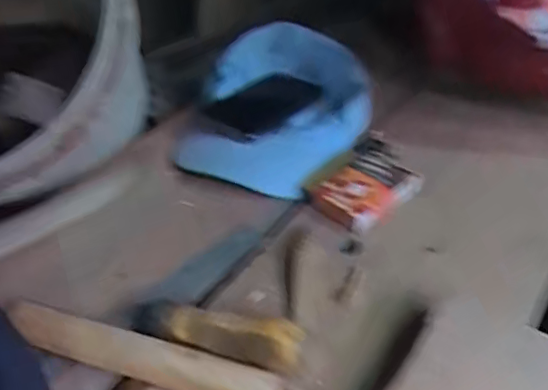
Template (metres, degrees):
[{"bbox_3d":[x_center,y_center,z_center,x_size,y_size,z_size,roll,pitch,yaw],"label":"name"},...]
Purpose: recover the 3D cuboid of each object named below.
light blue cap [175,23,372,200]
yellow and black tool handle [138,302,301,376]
[{"bbox_3d":[0.004,-0.104,0.594,0.181,0.061,0.212,11,43,14],"label":"light blue cap"},{"bbox_3d":[-0.042,0.096,0.398,0.122,0.034,0.026,11,43,14],"label":"yellow and black tool handle"}]

